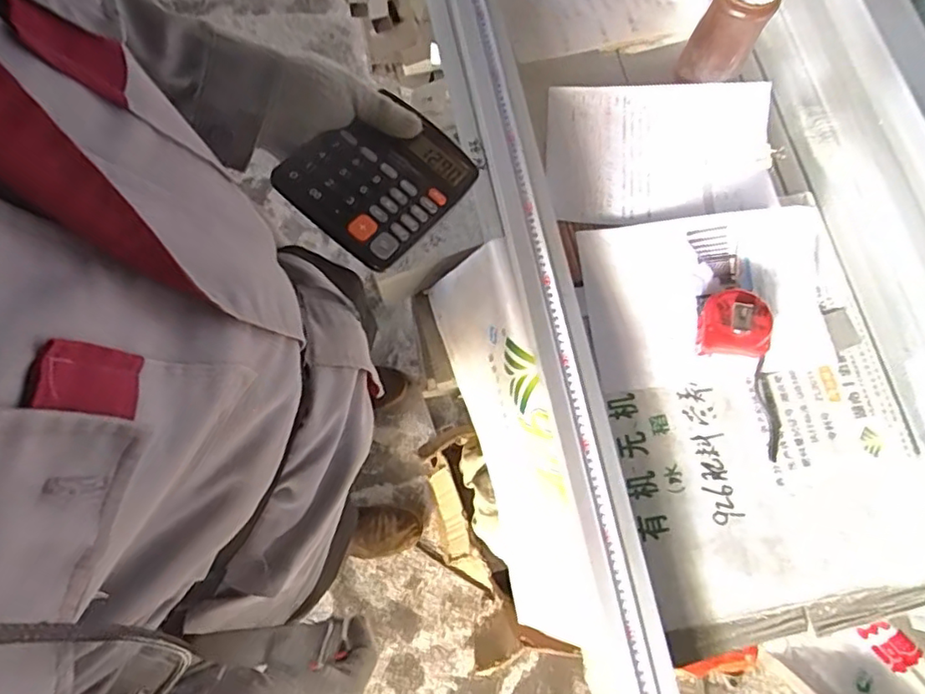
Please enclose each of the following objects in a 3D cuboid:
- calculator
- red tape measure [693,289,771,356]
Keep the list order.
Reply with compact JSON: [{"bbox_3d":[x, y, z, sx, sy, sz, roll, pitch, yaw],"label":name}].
[{"bbox_3d":[-0.064,-0.139,0.499,0.110,0.010,0.143,41,59,-3],"label":"calculator"},{"bbox_3d":[0.333,-0.031,0.748,0.081,0.033,0.076,4,74,2],"label":"red tape measure"}]

